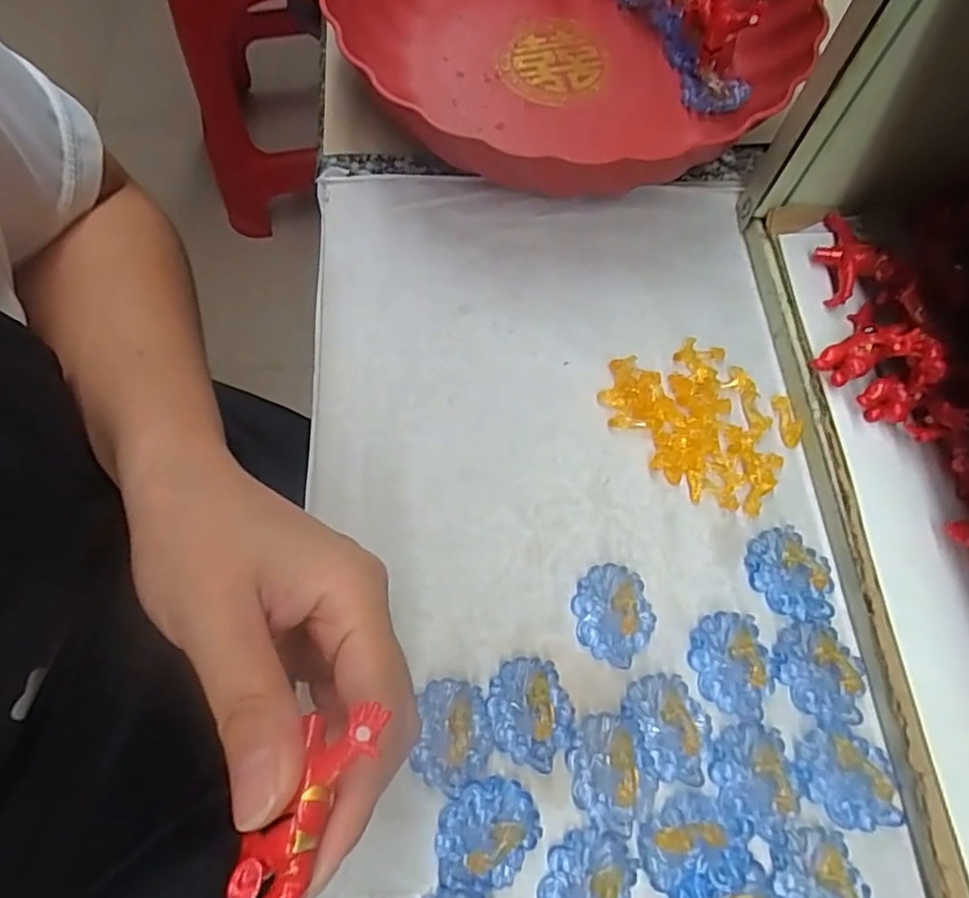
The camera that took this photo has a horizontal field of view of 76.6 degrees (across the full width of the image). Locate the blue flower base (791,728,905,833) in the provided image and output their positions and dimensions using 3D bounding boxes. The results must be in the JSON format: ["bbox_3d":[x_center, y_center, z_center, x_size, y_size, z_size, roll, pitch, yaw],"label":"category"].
[{"bbox_3d":[0.130,0.118,0.218,0.034,0.009,0.029,12,69,5],"label":"blue flower base"}]

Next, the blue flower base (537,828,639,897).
[{"bbox_3d":[0.035,0.148,0.202,0.030,0.013,0.037,11,69,5],"label":"blue flower base"}]

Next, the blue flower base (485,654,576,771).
[{"bbox_3d":[0.017,0.097,0.224,0.030,0.008,0.037,-9,69,-3],"label":"blue flower base"}]

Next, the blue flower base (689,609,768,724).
[{"bbox_3d":[0.093,0.081,0.233,0.027,0.004,0.035,14,69,6],"label":"blue flower base"}]

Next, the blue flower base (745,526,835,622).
[{"bbox_3d":[0.124,0.051,0.247,0.028,0.006,0.037,-36,72,-13],"label":"blue flower base"}]

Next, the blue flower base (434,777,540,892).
[{"bbox_3d":[0.000,0.133,0.211,0.030,0.007,0.037,38,73,14],"label":"blue flower base"}]

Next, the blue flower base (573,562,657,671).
[{"bbox_3d":[0.050,0.063,0.236,0.030,0.014,0.037,-6,68,-2],"label":"blue flower base"}]

